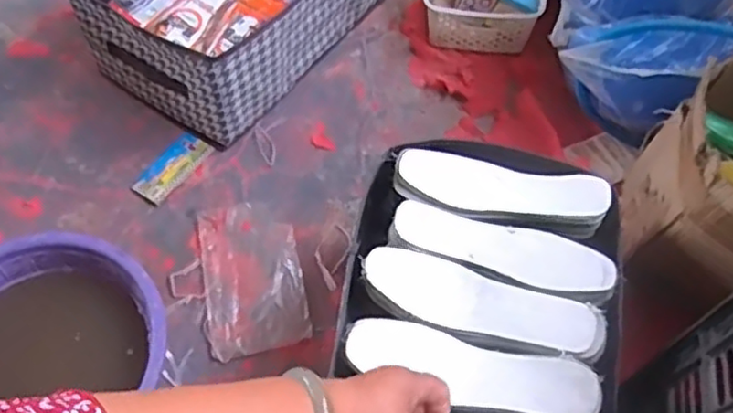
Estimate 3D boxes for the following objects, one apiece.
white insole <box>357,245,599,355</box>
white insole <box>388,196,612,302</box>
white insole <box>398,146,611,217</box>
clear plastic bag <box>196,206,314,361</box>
[{"bbox_3d":[0.113,0.094,0.642,0.228,0.025,0.068,11,61,8],"label":"white insole"},{"bbox_3d":[0.144,0.037,0.679,0.229,0.022,0.078,16,61,10],"label":"white insole"},{"bbox_3d":[0.147,-0.021,0.709,0.220,0.025,0.060,14,62,8],"label":"white insole"},{"bbox_3d":[-0.152,0.091,0.859,0.127,0.016,0.201,-11,60,-5],"label":"clear plastic bag"}]

